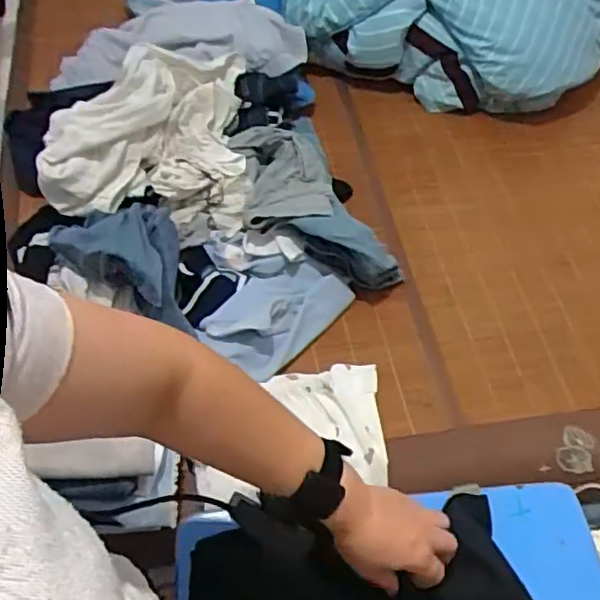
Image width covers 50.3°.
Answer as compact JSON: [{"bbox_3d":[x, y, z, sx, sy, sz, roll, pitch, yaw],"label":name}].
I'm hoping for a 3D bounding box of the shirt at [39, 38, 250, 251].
[{"bbox_3d":[-0.272,-0.308,1.148,0.341,0.164,0.410,-3,57,-7],"label":"shirt"}]

